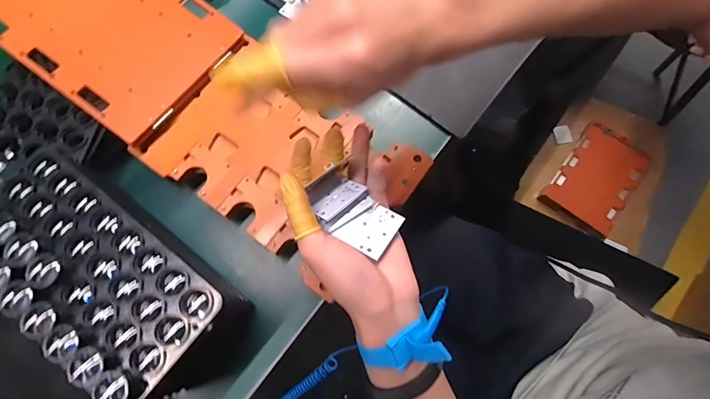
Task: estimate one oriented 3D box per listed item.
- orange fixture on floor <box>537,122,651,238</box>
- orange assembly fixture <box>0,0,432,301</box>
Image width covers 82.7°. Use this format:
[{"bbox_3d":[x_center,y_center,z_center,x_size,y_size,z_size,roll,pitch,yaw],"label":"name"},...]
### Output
[{"bbox_3d":[0.600,-0.055,0.996,0.166,0.052,0.257,36,77,8],"label":"orange fixture on floor"},{"bbox_3d":[-0.160,-0.109,0.394,0.458,0.034,0.160,37,76,-1],"label":"orange assembly fixture"}]

